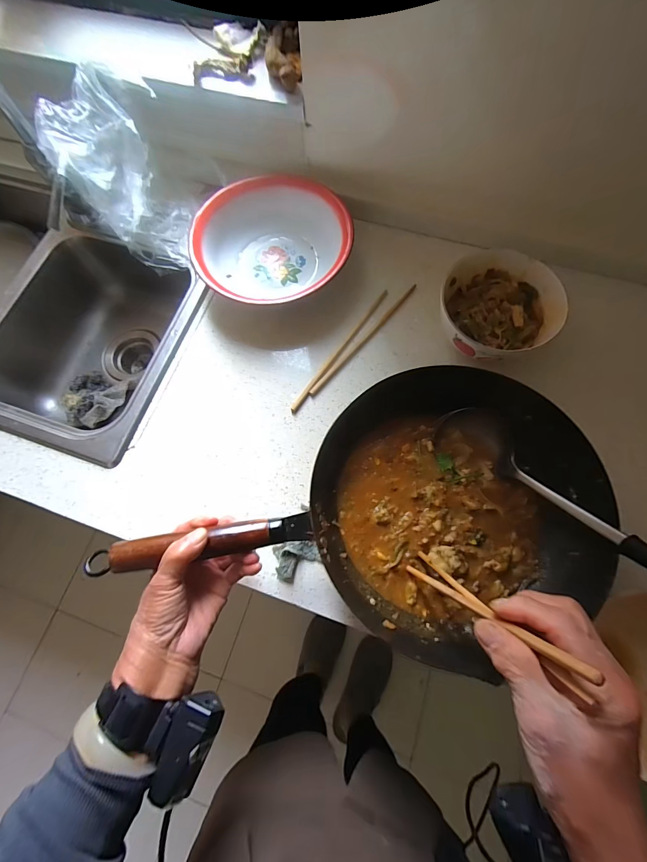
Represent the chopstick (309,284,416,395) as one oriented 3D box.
[{"bbox_3d":[0.061,-0.135,0.530,0.010,0.008,0.230,40,76,14],"label":"chopstick"}]

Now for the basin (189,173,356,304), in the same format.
[{"bbox_3d":[-0.076,-0.284,0.553,0.233,0.070,0.192,5,70,3],"label":"basin"}]

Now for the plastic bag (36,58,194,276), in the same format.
[{"bbox_3d":[-0.283,-0.360,0.525,0.138,0.176,0.196,-32,75,-7],"label":"plastic bag"}]

